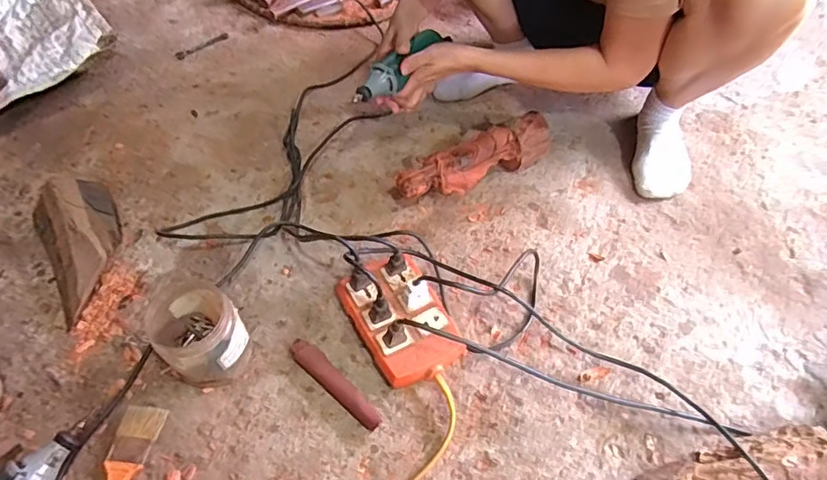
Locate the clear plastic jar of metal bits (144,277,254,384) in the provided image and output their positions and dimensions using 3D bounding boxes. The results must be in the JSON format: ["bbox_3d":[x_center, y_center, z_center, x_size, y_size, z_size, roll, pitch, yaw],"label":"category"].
[{"bbox_3d":[-0.258,0.118,0.629,0.104,0.107,0.090,38,61,25],"label":"clear plastic jar of metal bits"}]

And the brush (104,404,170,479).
[{"bbox_3d":[-0.326,0.271,0.562,0.044,0.015,0.179,7,53,5],"label":"brush"}]

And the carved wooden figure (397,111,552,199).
[{"bbox_3d":[0.097,-0.124,0.837,0.266,0.084,0.075,-25,57,-18],"label":"carved wooden figure"}]

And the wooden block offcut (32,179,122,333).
[{"bbox_3d":[-0.473,-0.006,0.733,0.112,0.064,0.231,-29,58,-20],"label":"wooden block offcut"}]

